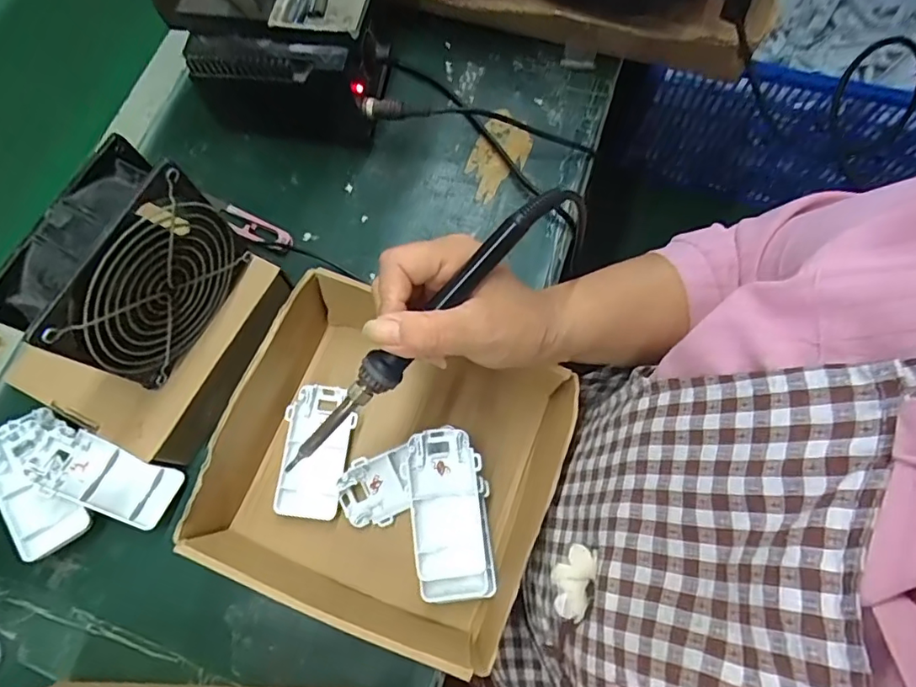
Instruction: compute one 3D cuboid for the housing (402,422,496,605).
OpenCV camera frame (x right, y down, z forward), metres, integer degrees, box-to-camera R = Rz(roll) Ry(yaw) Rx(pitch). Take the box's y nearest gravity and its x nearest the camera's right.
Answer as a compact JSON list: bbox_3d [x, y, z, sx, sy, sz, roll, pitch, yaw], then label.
[{"bbox_3d":[-0.006,0.115,0.367,0.051,0.021,0.113,-9,87,-5],"label":"housing"}]

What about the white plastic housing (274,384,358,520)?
[{"bbox_3d":[-0.106,0.080,0.409,0.049,0.019,0.095,8,72,3],"label":"white plastic housing"}]

